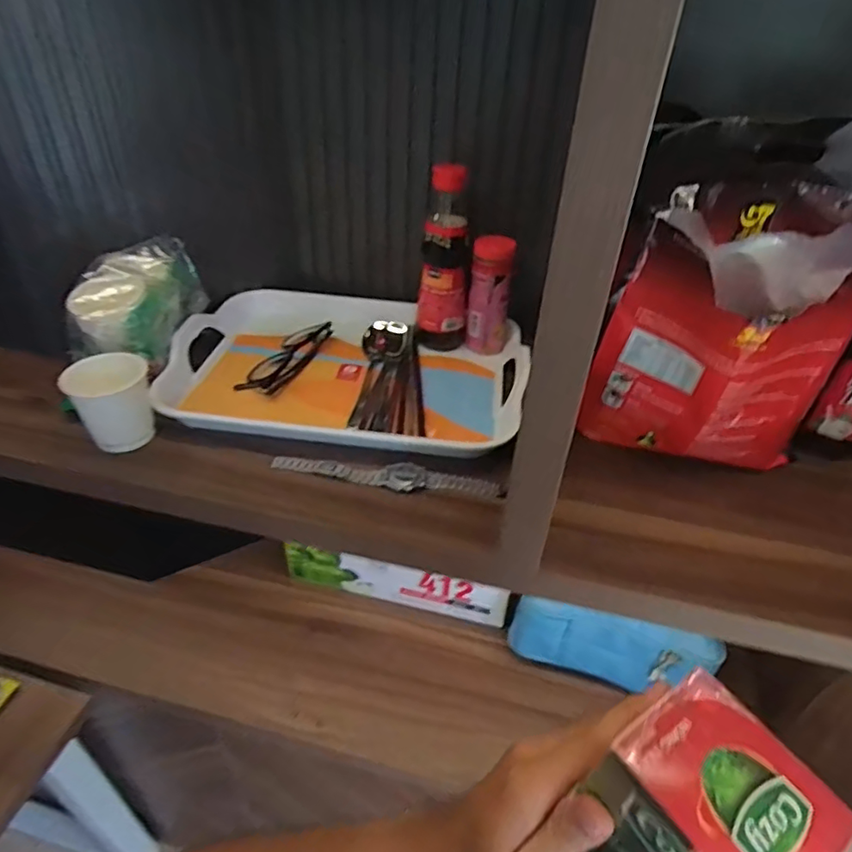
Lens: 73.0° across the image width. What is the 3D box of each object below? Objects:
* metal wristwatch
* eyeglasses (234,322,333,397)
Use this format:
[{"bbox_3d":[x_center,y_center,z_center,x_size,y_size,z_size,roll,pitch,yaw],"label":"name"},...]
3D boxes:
[{"bbox_3d":[-0.037,0.043,0.506,0.194,0.010,0.023,7,38,5],"label":"metal wristwatch"},{"bbox_3d":[-0.148,-0.075,0.613,0.038,0.021,0.121,17,40,18],"label":"eyeglasses"}]

